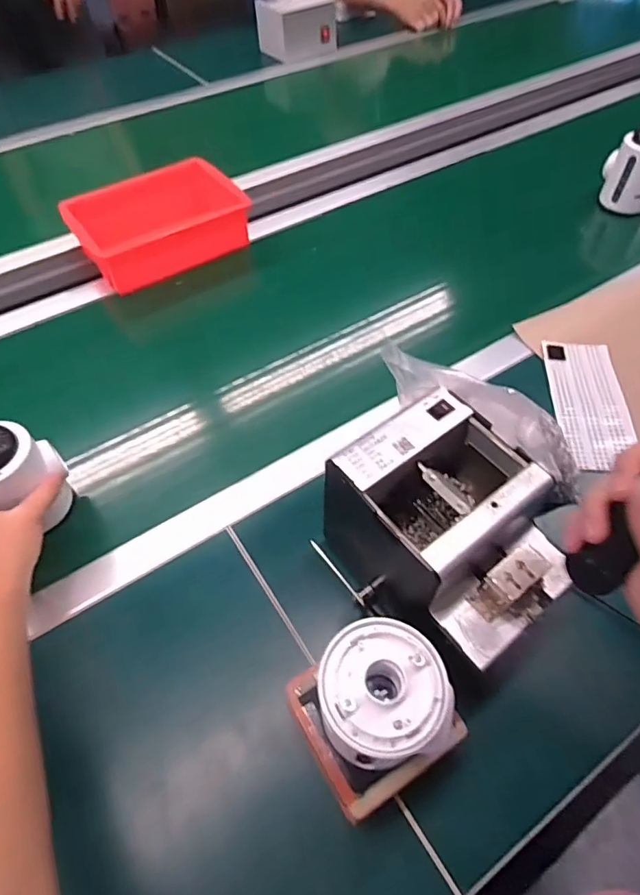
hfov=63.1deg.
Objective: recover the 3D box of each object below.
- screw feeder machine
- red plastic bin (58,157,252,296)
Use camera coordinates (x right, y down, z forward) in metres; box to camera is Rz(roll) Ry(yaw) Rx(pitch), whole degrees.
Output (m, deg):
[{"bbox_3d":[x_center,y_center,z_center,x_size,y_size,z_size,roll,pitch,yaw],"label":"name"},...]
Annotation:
[{"bbox_3d":[0.105,0.076,0.434,0.138,0.134,0.178,-29,59,-18],"label":"screw feeder machine"},{"bbox_3d":[-0.250,-0.350,0.818,0.250,0.083,0.151,-30,59,-18],"label":"red plastic bin"}]

